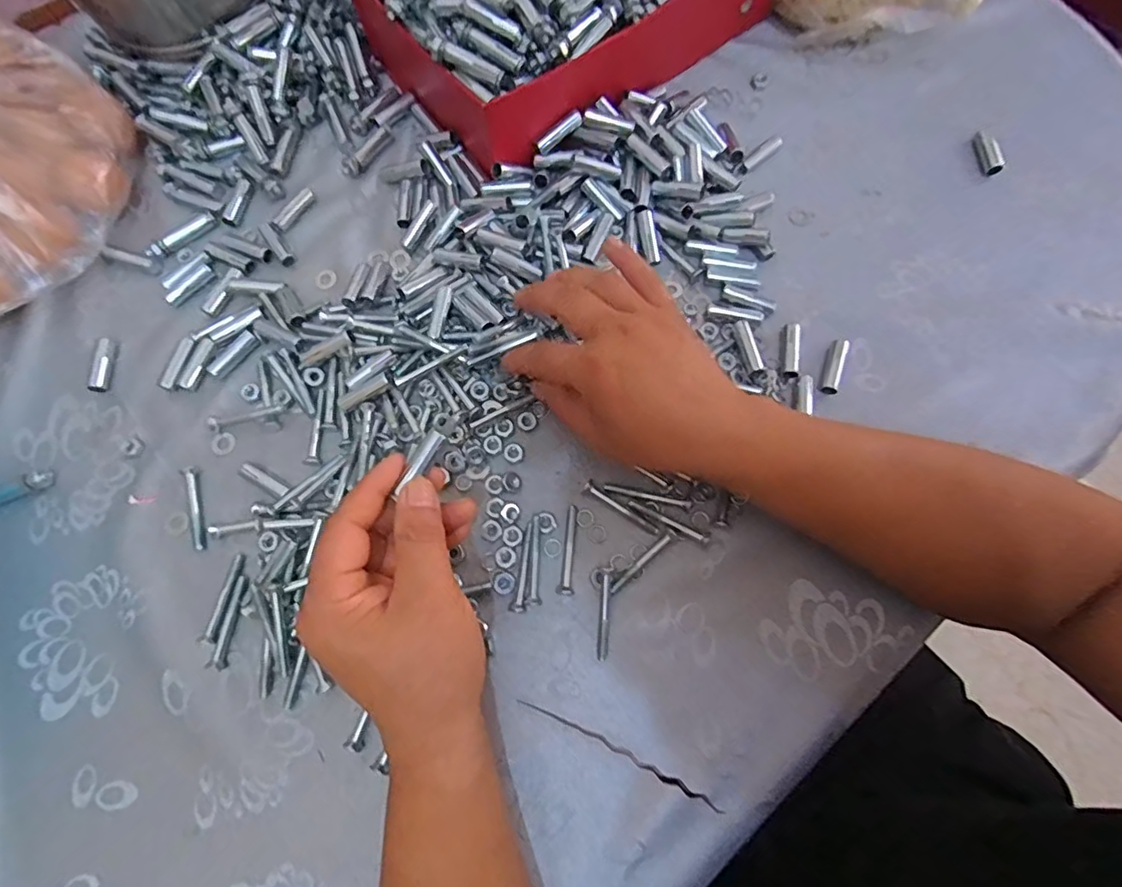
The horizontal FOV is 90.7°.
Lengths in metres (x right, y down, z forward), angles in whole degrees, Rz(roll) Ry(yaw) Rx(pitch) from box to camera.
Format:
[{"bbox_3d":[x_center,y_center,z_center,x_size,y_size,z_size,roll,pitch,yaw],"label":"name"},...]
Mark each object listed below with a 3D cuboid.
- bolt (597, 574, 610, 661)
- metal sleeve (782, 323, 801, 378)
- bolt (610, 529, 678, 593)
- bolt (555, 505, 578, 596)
[{"bbox_3d":[0.026,0.106,0.338,0.006,0.009,0.049,3,73,2],"label":"bolt"},{"bbox_3d":[0.162,-0.066,0.389,0.011,0.007,0.041,12,74,4],"label":"metal sleeve"},{"bbox_3d":[0.052,0.074,0.348,0.055,0.005,0.006,-41,77,-11],"label":"bolt"},{"bbox_3d":[0.006,0.068,0.353,0.009,0.005,0.057,8,73,3],"label":"bolt"}]

